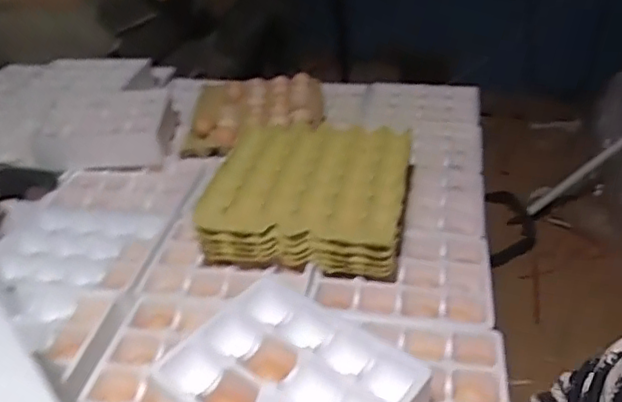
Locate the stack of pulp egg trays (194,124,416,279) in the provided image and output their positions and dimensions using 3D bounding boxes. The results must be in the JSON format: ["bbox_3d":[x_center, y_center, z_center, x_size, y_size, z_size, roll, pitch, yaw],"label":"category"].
[{"bbox_3d":[0.004,-0.009,0.928,0.285,0.111,0.273,5,36,11],"label":"stack of pulp egg trays"}]

